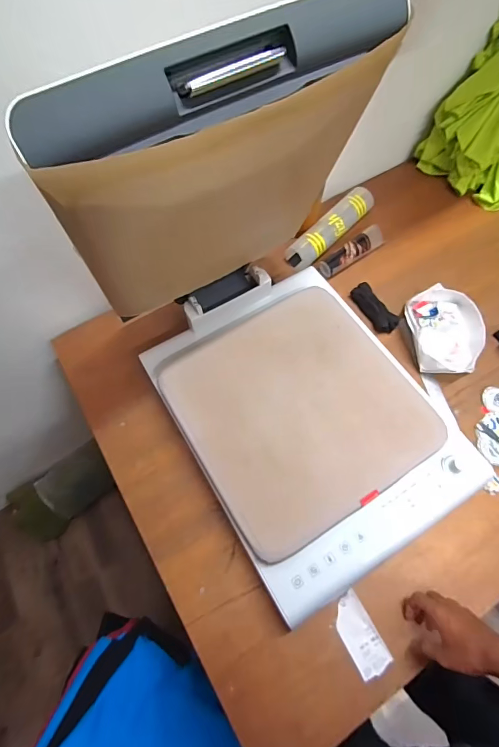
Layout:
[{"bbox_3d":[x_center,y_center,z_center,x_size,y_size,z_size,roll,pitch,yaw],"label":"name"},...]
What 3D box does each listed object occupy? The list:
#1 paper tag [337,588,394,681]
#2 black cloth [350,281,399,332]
[{"bbox_3d":[0.177,0.418,0.616,0.055,0.007,0.112,-26,66,-9],"label":"paper tag"},{"bbox_3d":[0.280,-0.151,0.855,0.054,0.023,0.128,-27,67,-9],"label":"black cloth"}]

